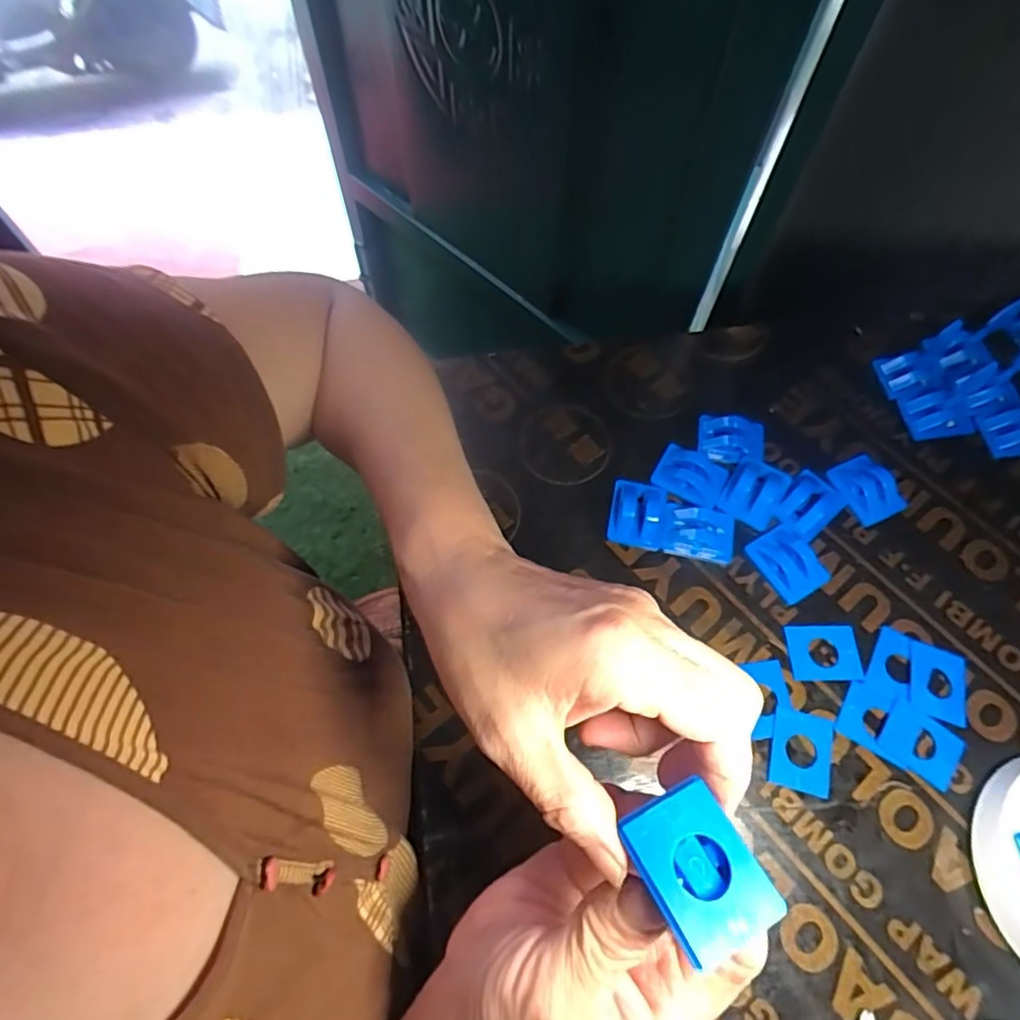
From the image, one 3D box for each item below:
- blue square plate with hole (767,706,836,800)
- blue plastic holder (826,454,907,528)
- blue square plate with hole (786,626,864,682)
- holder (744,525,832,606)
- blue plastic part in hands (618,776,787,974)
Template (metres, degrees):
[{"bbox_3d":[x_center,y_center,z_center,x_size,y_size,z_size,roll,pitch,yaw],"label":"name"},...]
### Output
[{"bbox_3d":[0.162,0.133,0.339,0.033,0.004,0.043,15,66,7],"label":"blue square plate with hole"},{"bbox_3d":[0.234,-0.015,0.400,0.035,0.010,0.045,-20,66,-9],"label":"blue plastic holder"},{"bbox_3d":[0.185,0.083,0.359,0.041,0.004,0.032,-1,65,0],"label":"blue square plate with hole"},{"bbox_3d":[0.173,0.032,0.380,0.034,0.013,0.045,-31,69,-14],"label":"holder"},{"bbox_3d":[0.058,0.110,0.190,0.034,0.010,0.043,-25,67,-11],"label":"blue plastic part in hands"}]

